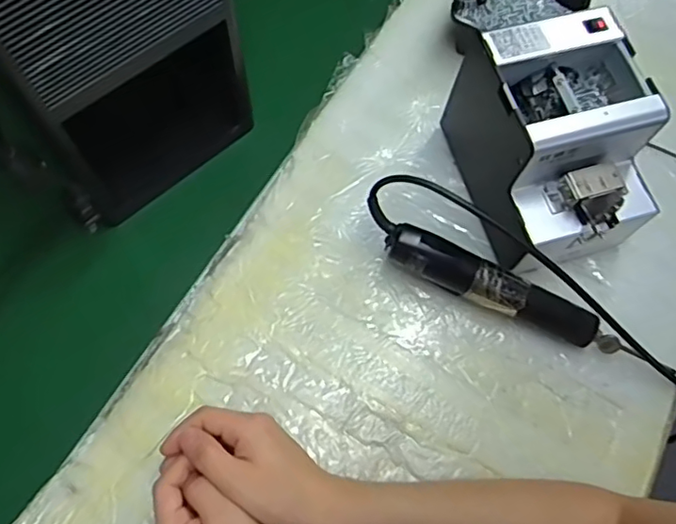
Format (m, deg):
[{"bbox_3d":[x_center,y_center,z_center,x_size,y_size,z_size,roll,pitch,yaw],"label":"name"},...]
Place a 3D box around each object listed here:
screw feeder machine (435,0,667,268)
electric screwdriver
[{"bbox_3d":[0.199,-0.104,0.541,0.129,0.144,0.168,-13,68,-7],"label":"screw feeder machine"},{"bbox_3d":[0.139,0.023,0.537,0.198,0.048,0.035,22,68,7],"label":"electric screwdriver"}]

